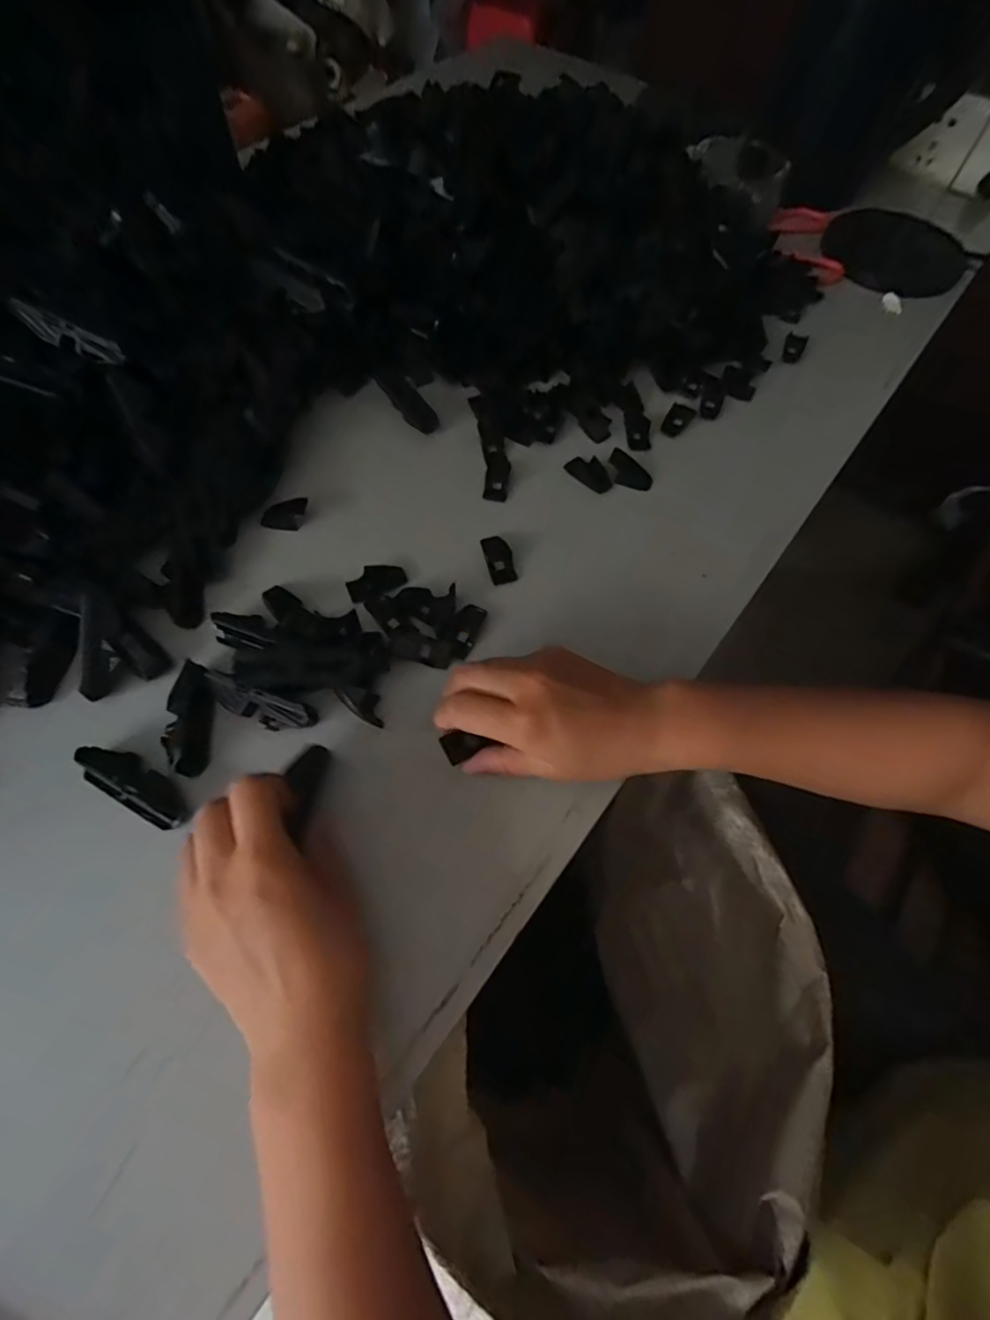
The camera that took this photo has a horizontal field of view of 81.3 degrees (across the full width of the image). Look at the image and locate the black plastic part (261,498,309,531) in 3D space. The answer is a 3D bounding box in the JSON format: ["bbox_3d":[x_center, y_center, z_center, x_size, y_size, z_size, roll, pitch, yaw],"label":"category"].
[{"bbox_3d":[-0.156,-0.109,0.426,0.031,0.013,0.023,12,61,4],"label":"black plastic part"}]

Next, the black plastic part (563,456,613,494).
[{"bbox_3d":[0.076,-0.151,0.461,0.020,0.008,0.039,-38,69,-21],"label":"black plastic part"}]

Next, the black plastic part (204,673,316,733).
[{"bbox_3d":[-0.144,0.030,0.357,0.070,0.026,0.017,19,62,8],"label":"black plastic part"}]

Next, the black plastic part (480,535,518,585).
[{"bbox_3d":[0.004,-0.073,0.421,0.019,0.006,0.040,-13,62,-10],"label":"black plastic part"}]

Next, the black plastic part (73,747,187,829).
[{"bbox_3d":[-0.209,0.071,0.333,0.070,0.020,0.024,28,63,12],"label":"black plastic part"}]

